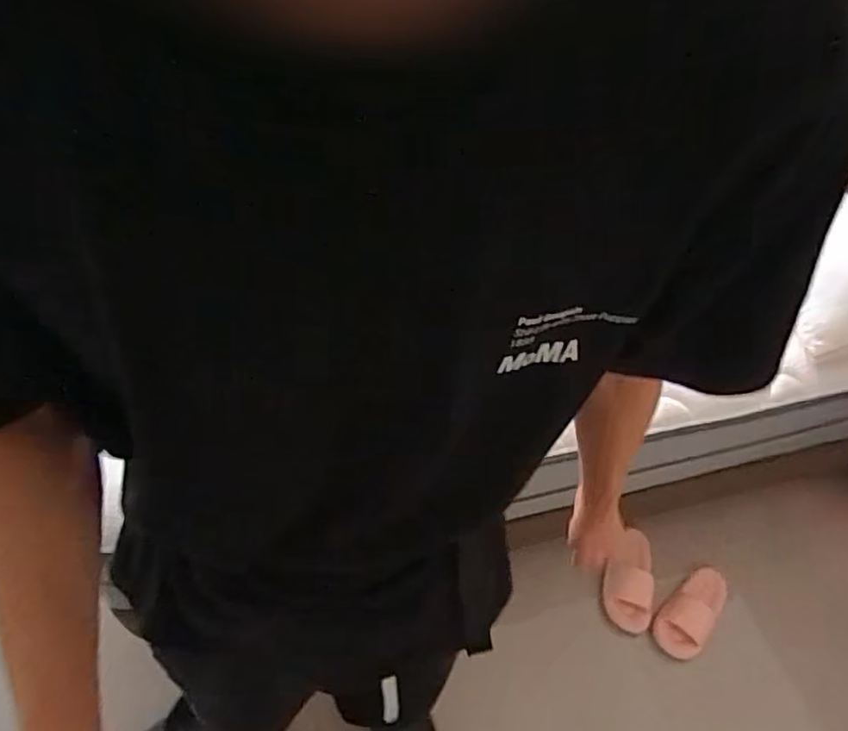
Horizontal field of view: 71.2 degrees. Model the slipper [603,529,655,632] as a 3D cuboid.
[{"bbox_3d":[0.518,0.539,1.494,0.106,0.058,0.236,12,66,4],"label":"slipper"}]

